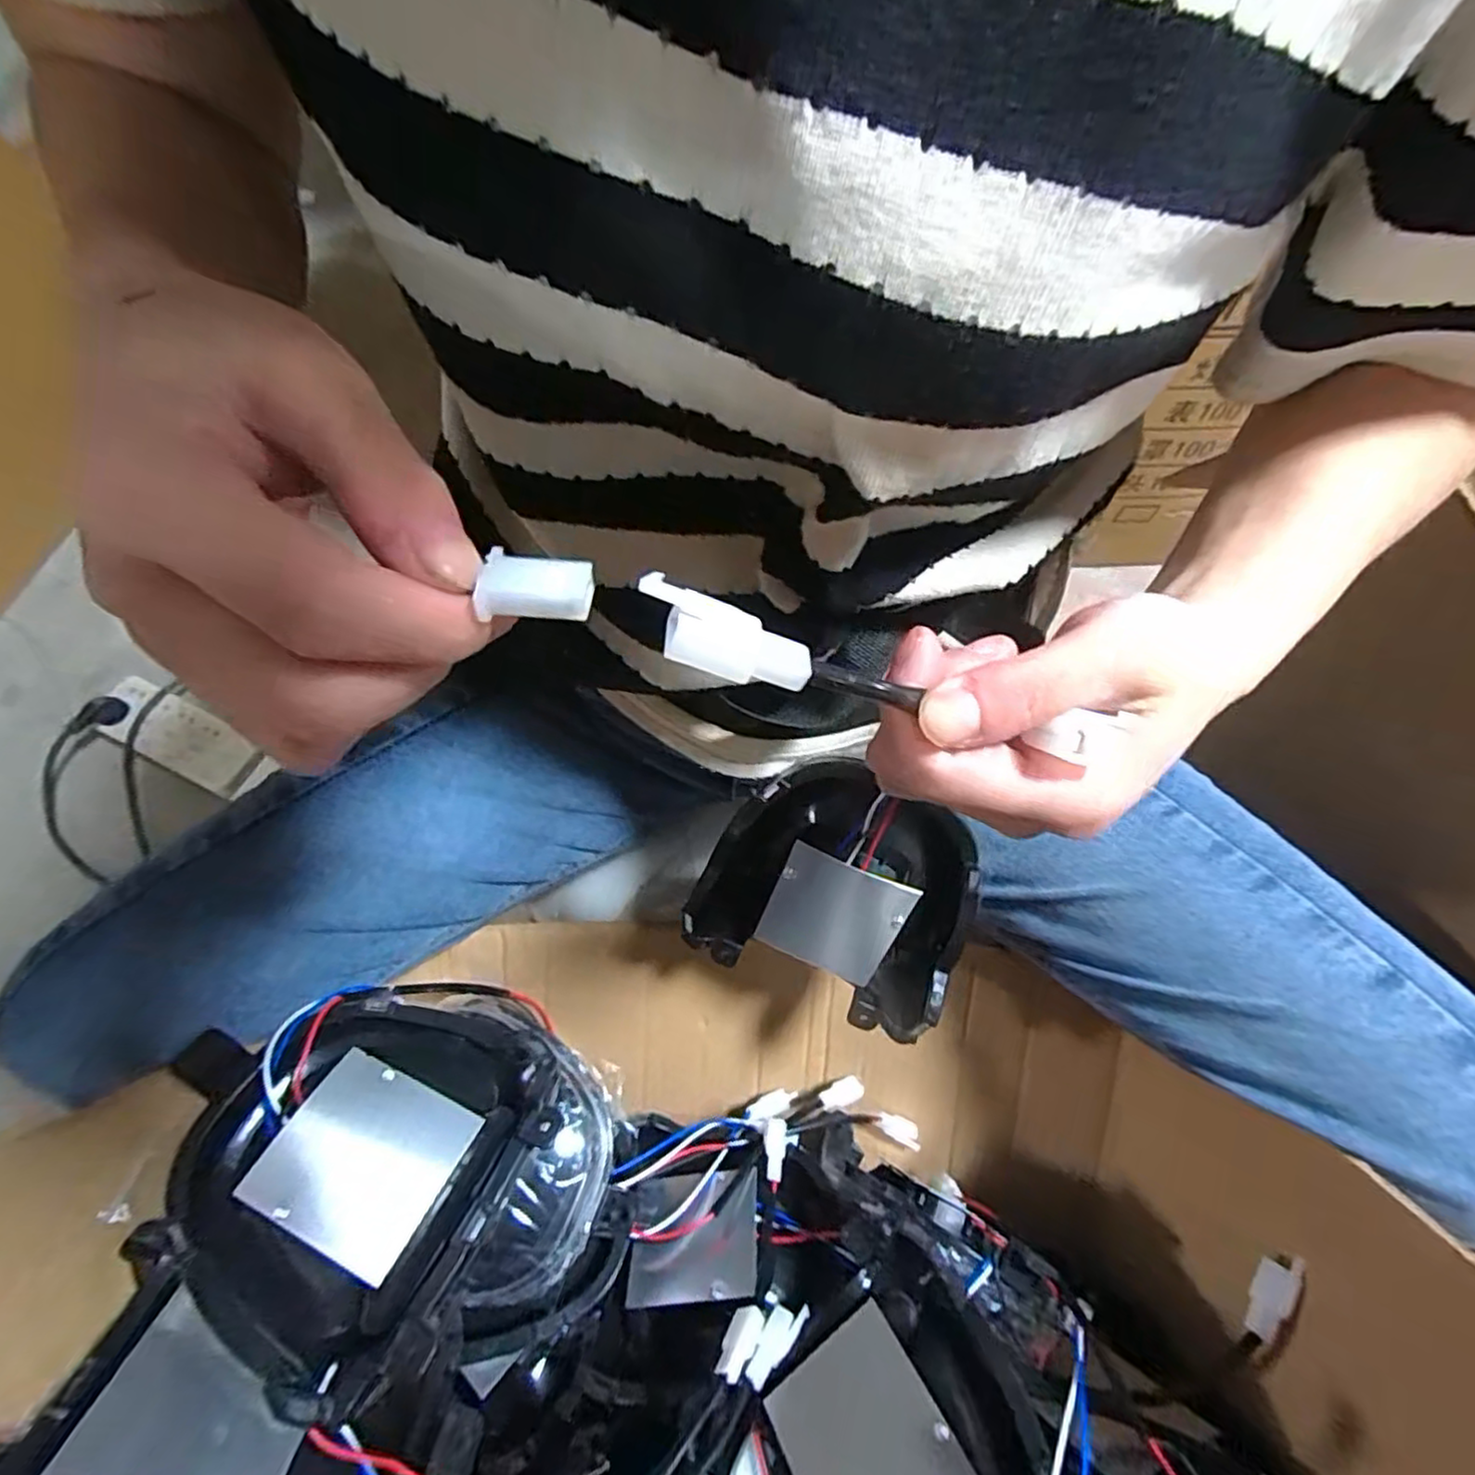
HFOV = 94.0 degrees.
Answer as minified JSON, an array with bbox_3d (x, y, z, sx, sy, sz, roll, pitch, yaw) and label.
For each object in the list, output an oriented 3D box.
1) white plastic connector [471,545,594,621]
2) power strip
[{"bbox_3d":[-0.037,-0.029,0.129,0.020,0.006,0.012,0,61,0],"label":"white plastic connector"},{"bbox_3d":[-0.670,-0.001,0.830,0.239,0.033,0.076,22,64,12],"label":"power strip"}]

